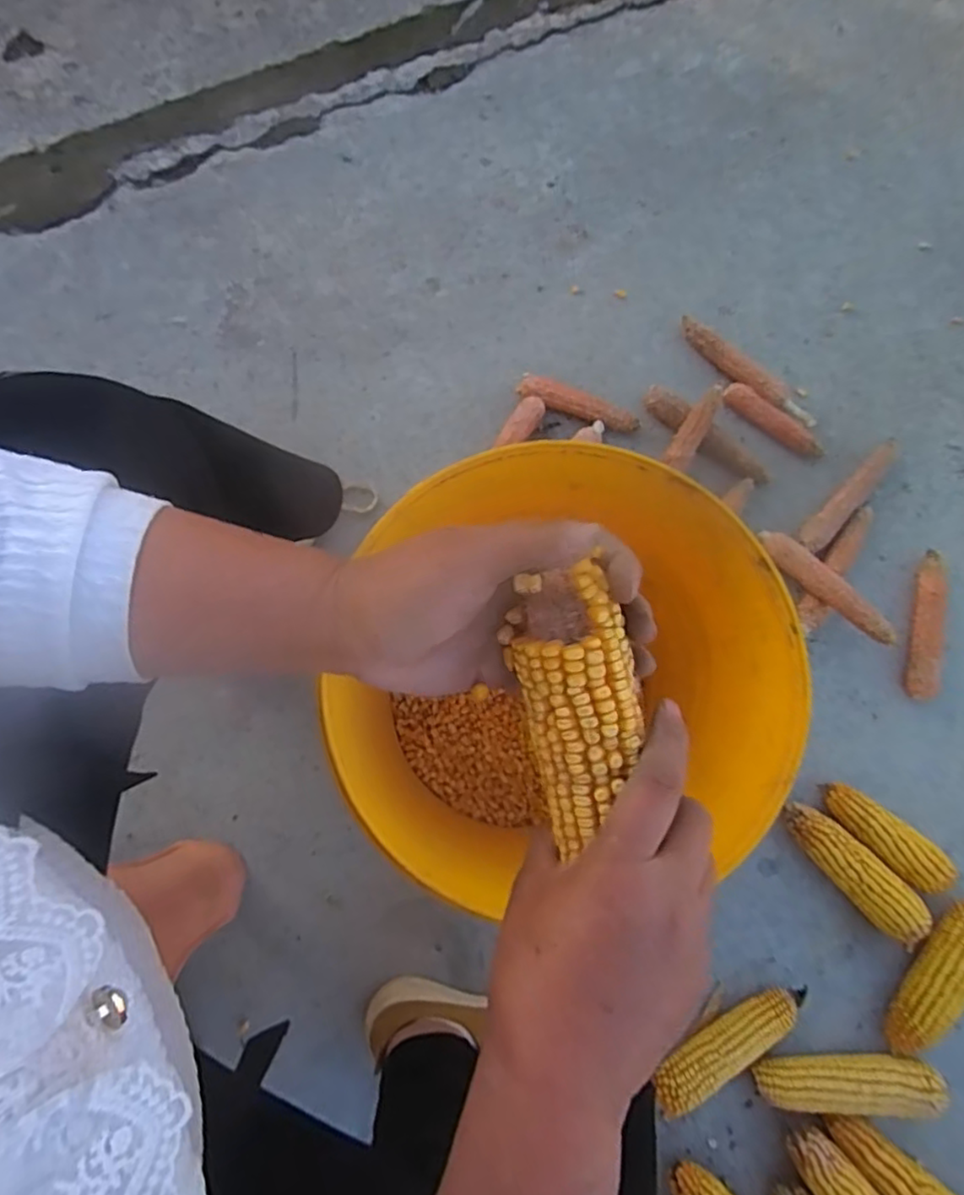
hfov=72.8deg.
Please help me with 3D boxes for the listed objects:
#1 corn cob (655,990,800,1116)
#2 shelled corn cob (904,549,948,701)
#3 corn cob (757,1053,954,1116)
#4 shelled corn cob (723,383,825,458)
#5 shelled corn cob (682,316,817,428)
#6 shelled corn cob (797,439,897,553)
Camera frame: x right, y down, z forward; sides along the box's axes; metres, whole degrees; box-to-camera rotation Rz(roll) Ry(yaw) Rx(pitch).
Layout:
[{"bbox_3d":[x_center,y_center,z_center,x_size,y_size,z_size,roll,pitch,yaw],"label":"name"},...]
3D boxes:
[{"bbox_3d":[0.241,0.443,0.646,0.171,0.044,0.046,-34,82,-7],"label":"corn cob"},{"bbox_3d":[0.515,0.030,0.756,0.029,0.029,0.173,12,80,1],"label":"shelled corn cob"},{"bbox_3d":[0.356,0.471,0.637,0.175,0.040,0.043,3,80,-1],"label":"corn cob"},{"bbox_3d":[0.352,-0.213,0.791,0.135,0.025,0.021,37,81,5],"label":"shelled corn cob"},{"bbox_3d":[0.322,-0.274,0.802,0.197,0.027,0.037,39,81,6],"label":"shelled corn cob"},{"bbox_3d":[0.435,-0.118,0.773,0.181,0.029,0.032,-44,83,-8],"label":"shelled corn cob"}]

